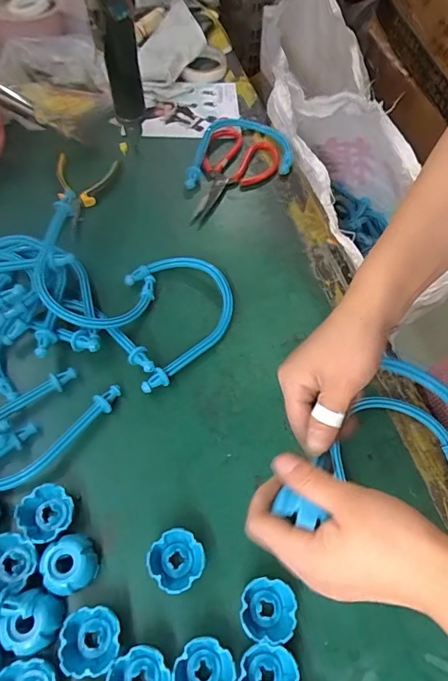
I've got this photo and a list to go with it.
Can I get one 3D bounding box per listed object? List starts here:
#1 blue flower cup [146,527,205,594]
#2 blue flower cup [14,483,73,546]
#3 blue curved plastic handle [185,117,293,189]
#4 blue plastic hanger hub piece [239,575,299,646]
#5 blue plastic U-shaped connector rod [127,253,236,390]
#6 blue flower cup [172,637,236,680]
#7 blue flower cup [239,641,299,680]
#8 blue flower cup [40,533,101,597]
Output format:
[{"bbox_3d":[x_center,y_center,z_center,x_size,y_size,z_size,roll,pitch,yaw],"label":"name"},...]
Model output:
[{"bbox_3d":[-0.043,0.200,0.398,0.047,0.031,0.046,1,62,-2],"label":"blue flower cup"},{"bbox_3d":[-0.164,0.162,0.407,0.045,0.027,0.048,1,62,-2],"label":"blue flower cup"},{"bbox_3d":[0.015,-0.292,0.658,0.175,0.028,0.123,-14,63,-9],"label":"blue curved plastic handle"},{"bbox_3d":[0.038,0.237,0.384,0.045,0.028,0.046,1,62,-2],"label":"blue plastic hanger hub piece"},{"bbox_3d":[-0.046,-0.028,0.518,0.122,0.024,0.168,-11,63,-8],"label":"blue plastic U-shaped connector rod"},{"bbox_3d":[-0.017,0.274,0.359,0.045,0.026,0.046,1,62,-2],"label":"blue flower cup"},{"bbox_3d":[0.036,0.280,0.361,0.047,0.026,0.047,1,62,-2],"label":"blue flower cup"},{"bbox_3d":[-0.137,0.198,0.386,0.043,0.035,0.044,1,62,-2],"label":"blue flower cup"}]

